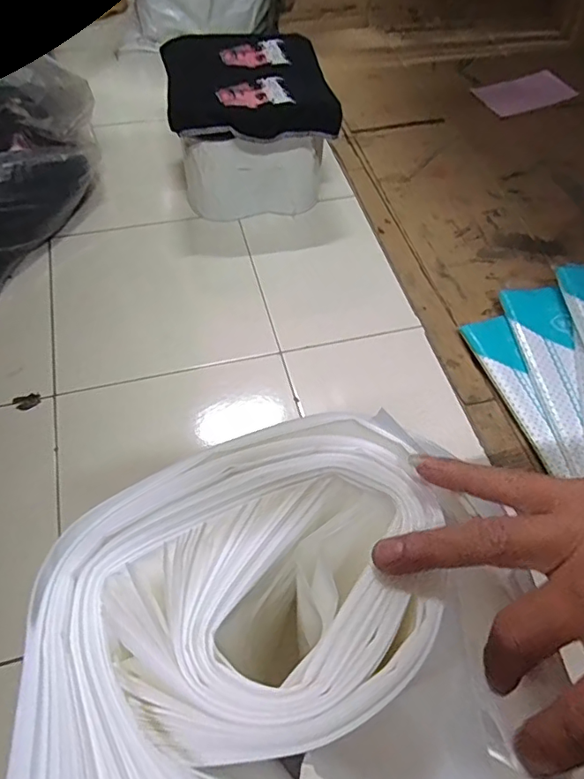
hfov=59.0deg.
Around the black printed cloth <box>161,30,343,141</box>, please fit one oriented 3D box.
[{"bbox_3d":[-0.065,-0.453,0.761,0.235,0.037,0.230,-7,59,-9],"label":"black printed cloth"}]

